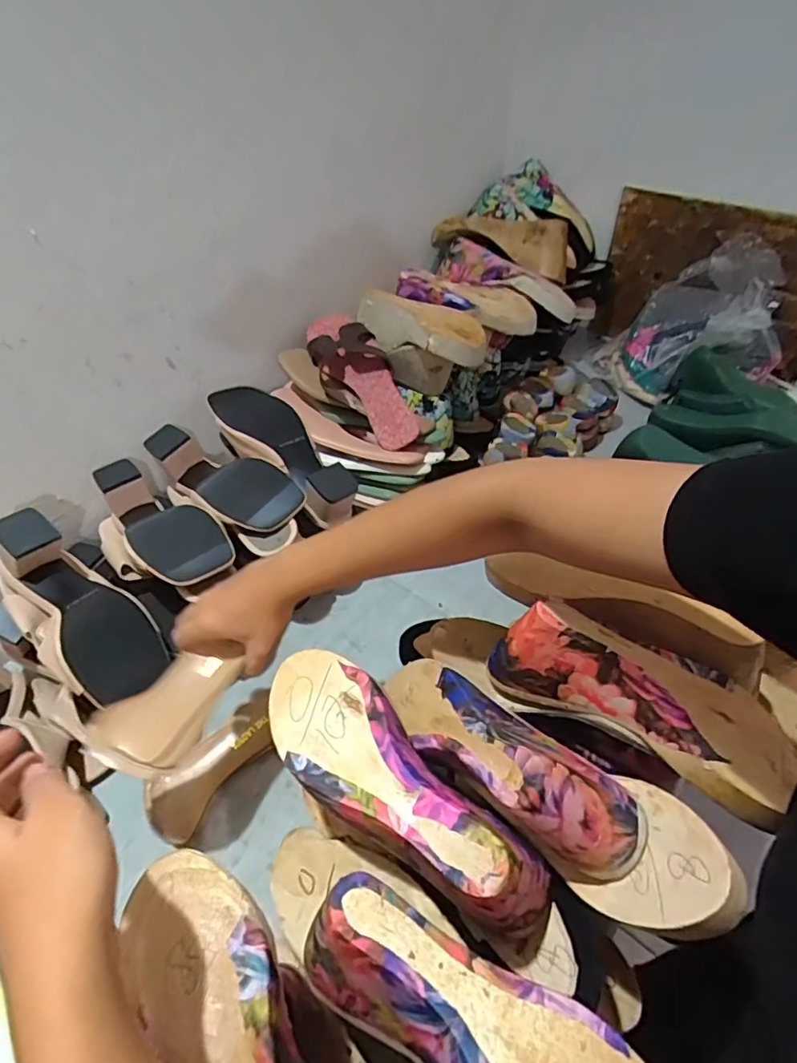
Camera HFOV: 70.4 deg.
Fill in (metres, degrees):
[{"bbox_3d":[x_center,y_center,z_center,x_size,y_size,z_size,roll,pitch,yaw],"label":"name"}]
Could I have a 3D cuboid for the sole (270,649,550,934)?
[{"bbox_3d":[-0.009,0.161,0.369,0.221,0.060,0.075,33,57,29],"label":"sole"}]

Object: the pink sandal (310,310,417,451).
[{"bbox_3d":[-0.053,-0.213,0.780,0.089,0.045,0.246,-27,72,-19],"label":"pink sandal"}]

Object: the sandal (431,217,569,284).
[{"bbox_3d":[0.164,-0.486,0.933,0.240,0.077,0.077,35,58,30],"label":"sandal"}]

